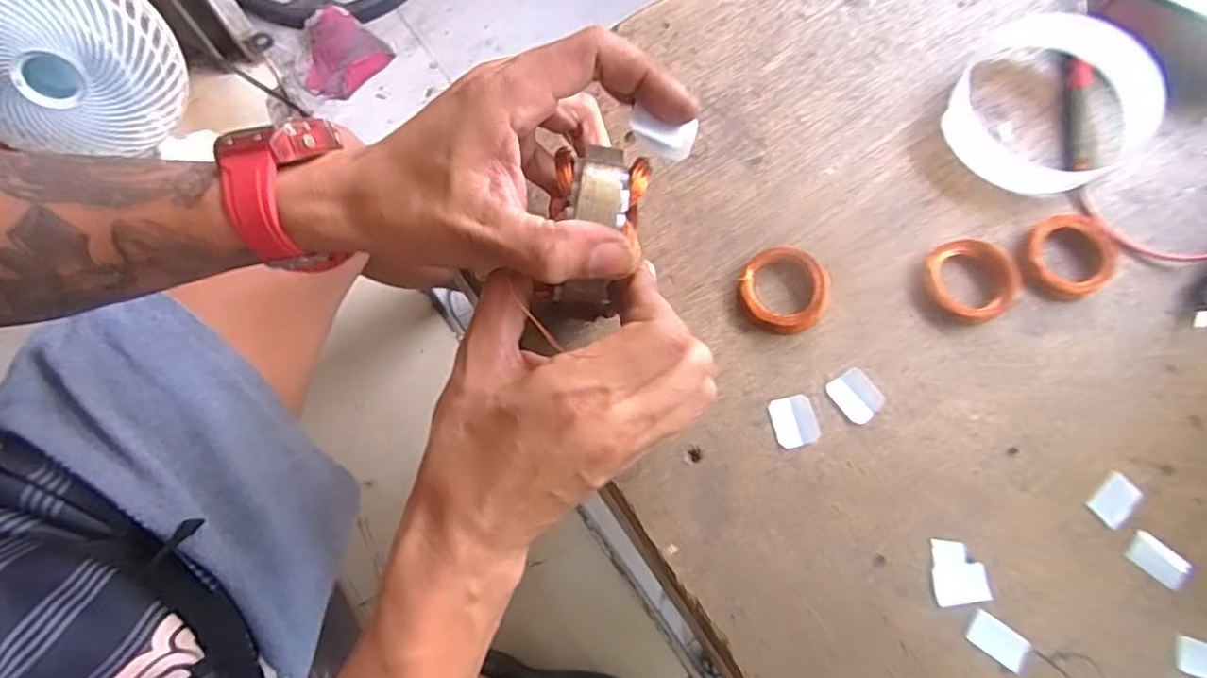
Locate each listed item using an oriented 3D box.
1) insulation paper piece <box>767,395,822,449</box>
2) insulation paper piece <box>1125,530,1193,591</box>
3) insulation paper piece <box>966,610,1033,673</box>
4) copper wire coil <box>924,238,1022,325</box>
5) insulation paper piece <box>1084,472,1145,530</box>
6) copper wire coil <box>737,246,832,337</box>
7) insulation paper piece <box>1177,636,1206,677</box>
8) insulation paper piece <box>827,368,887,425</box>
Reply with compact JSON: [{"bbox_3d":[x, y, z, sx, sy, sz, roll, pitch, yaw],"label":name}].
[{"bbox_3d":[0.095,0.041,0.297,0.022,0.004,0.024,-12,75,-5],"label":"insulation paper piece"},{"bbox_3d":[0.264,0.105,0.284,0.026,0.004,0.017,40,77,9],"label":"insulation paper piece"},{"bbox_3d":[0.180,0.137,0.271,0.026,0.004,0.016,36,76,8],"label":"insulation paper piece"},{"bbox_3d":[0.192,-0.031,0.314,0.040,0.016,0.044,1,74,-2],"label":"copper wire coil"},{"bbox_3d":[0.249,0.078,0.291,0.025,0.004,0.017,-41,79,-12],"label":"insulation paper piece"},{"bbox_3d":[0.094,-0.025,0.312,0.044,0.012,0.046,1,74,-2],"label":"copper wire coil"},{"bbox_3d":[0.273,0.146,0.271,0.026,0.004,0.015,18,74,3],"label":"insulation paper piece"},{"bbox_3d":[0.127,0.028,0.302,0.022,0.004,0.025,-36,78,-11],"label":"insulation paper piece"}]

